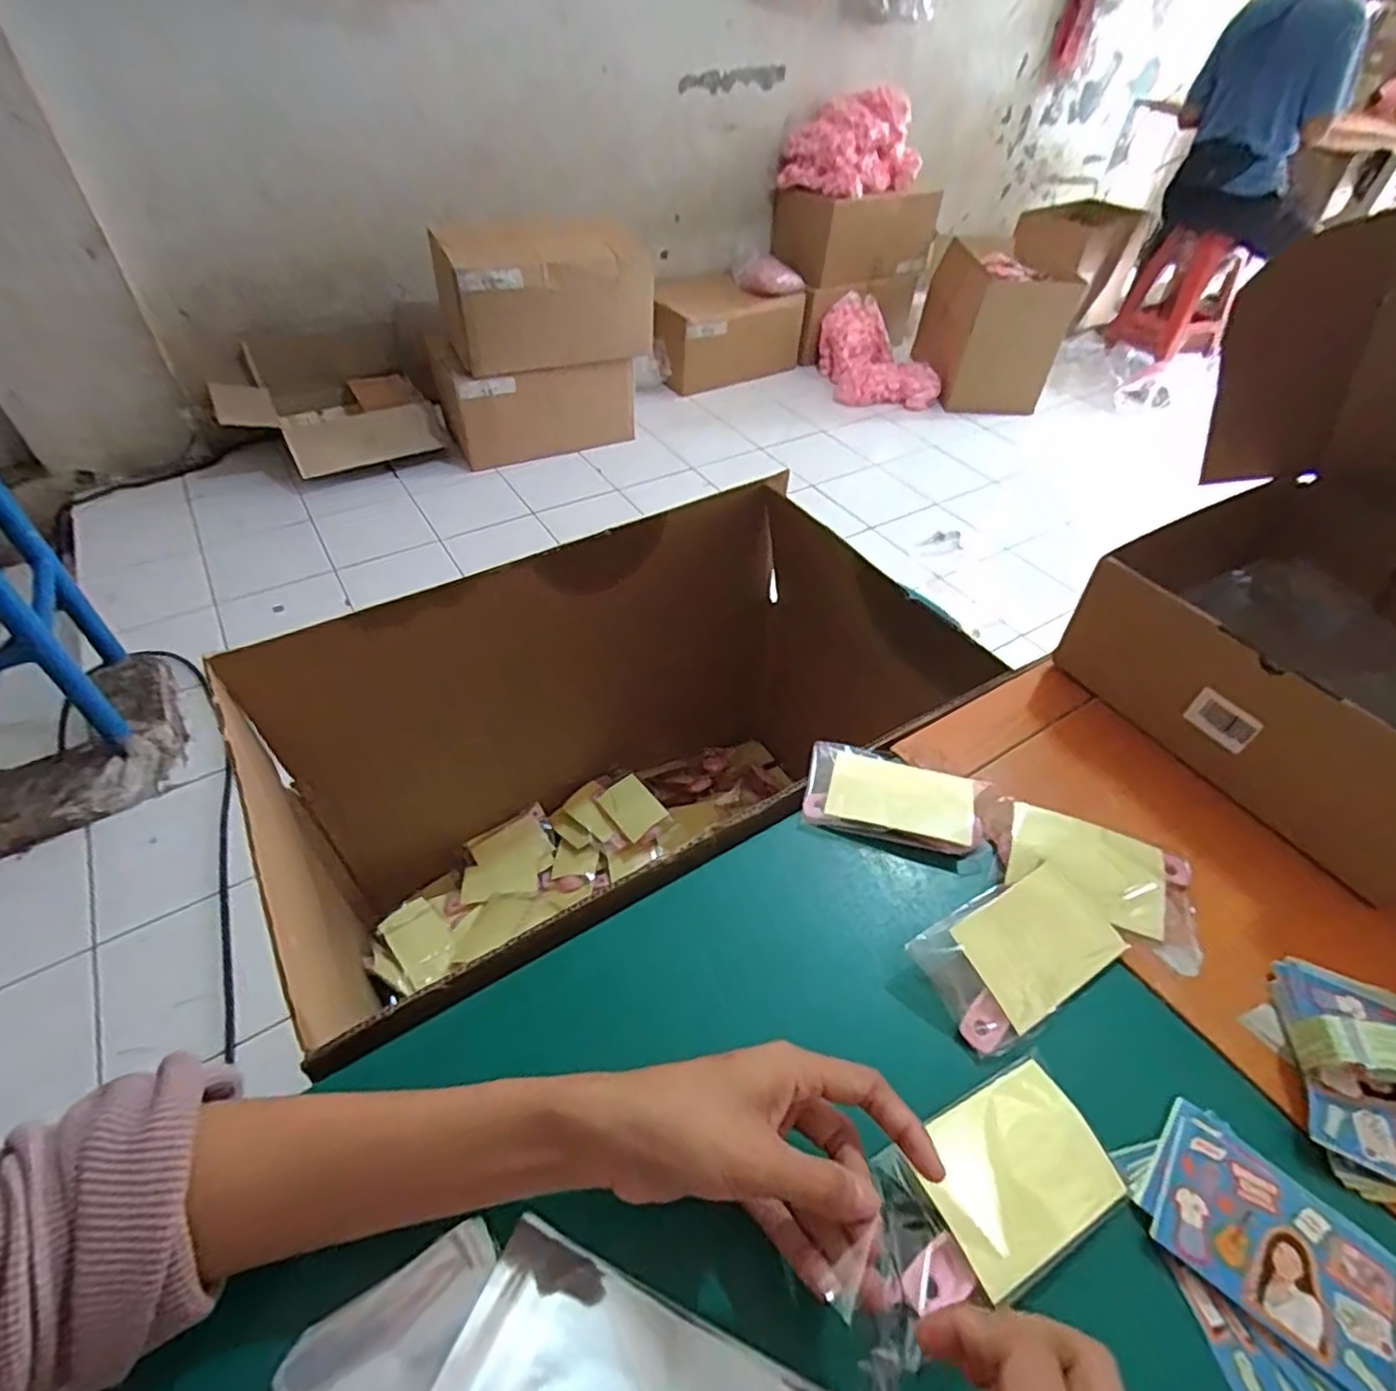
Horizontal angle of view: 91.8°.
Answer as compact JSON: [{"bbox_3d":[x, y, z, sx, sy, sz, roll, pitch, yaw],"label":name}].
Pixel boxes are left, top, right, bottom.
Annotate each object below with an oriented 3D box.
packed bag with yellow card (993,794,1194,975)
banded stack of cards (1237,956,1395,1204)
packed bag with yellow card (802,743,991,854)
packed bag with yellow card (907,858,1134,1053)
[{"bbox_3d":[0.244,0.113,0.417,0.117,0.022,0.072,17,48,13],"label":"packed bag with yellow card"},{"bbox_3d":[0.336,0.185,0.338,0.076,0.038,0.105,10,47,7],"label":"banded stack of cards"},{"bbox_3d":[0.134,0.067,0.458,0.117,0.014,0.073,13,48,10],"label":"packed bag with yellow card"},{"bbox_3d":[0.182,0.142,0.382,0.110,0.026,0.065,-22,52,-22],"label":"packed bag with yellow card"}]

